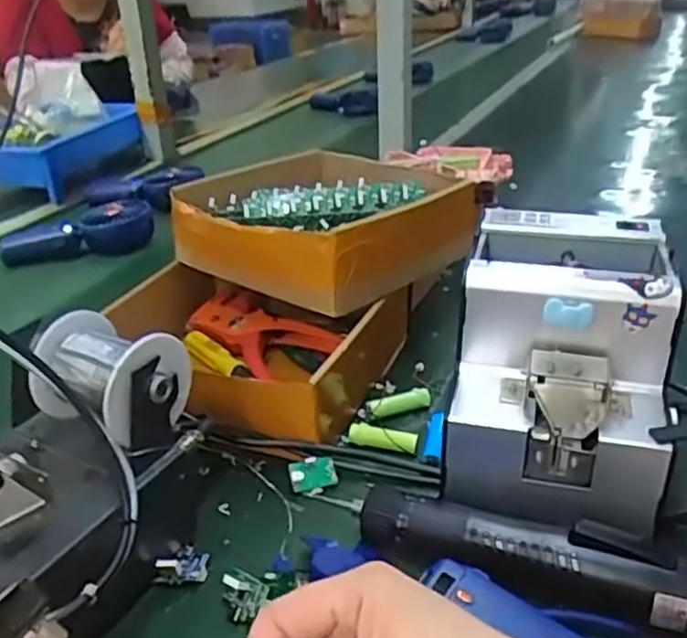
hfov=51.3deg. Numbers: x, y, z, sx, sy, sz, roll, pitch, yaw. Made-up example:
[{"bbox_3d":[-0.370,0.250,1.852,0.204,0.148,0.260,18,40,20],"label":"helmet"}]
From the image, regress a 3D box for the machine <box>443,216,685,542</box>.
[{"bbox_3d":[0.139,0.033,0.468,0.121,0.151,0.163,5,29,14],"label":"machine"}]

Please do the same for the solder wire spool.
[{"bbox_3d":[-0.136,0.032,0.410,0.080,0.053,0.062,10,30,23],"label":"solder wire spool"}]

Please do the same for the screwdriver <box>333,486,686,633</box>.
[{"bbox_3d":[0.096,0.130,0.401,0.214,0.039,0.042,9,30,19],"label":"screwdriver"}]

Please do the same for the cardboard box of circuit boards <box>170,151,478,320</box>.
[{"bbox_3d":[-0.019,-0.094,0.649,0.205,0.063,0.226,19,35,36],"label":"cardboard box of circuit boards"}]

